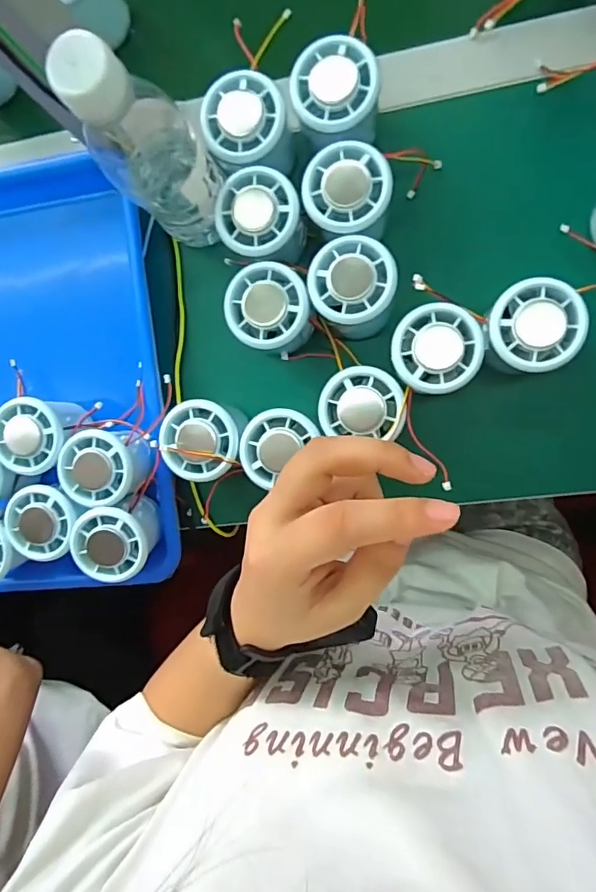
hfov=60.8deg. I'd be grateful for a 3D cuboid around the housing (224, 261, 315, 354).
[{"bbox_3d":[-0.018,-0.098,0.371,0.055,0.063,0.056,1,93,9],"label":"housing"}]

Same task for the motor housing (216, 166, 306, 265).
[{"bbox_3d":[-0.024,-0.159,0.369,0.054,0.066,0.054,1,93,9],"label":"motor housing"}]

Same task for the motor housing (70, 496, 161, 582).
[{"bbox_3d":[-0.136,0.072,0.390,0.051,0.042,0.055,1,93,9],"label":"motor housing"}]

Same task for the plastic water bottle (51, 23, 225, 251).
[{"bbox_3d":[-0.089,-0.176,0.318,0.061,0.183,0.050,41,98,5],"label":"plastic water bottle"}]

